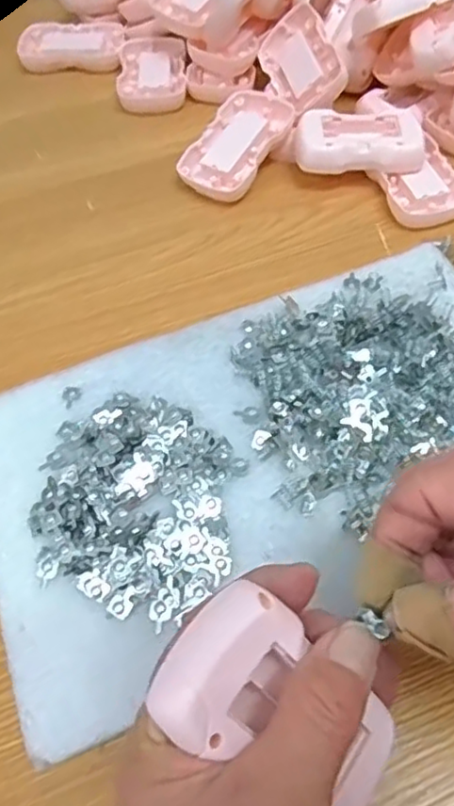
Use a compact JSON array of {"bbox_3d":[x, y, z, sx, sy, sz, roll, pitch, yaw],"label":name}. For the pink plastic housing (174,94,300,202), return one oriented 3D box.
[{"bbox_3d":[0.007,-0.182,0.453,0.051,0.015,0.090,29,75,15],"label":"pink plastic housing"}]

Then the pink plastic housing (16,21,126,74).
[{"bbox_3d":[-0.133,-0.306,0.551,0.089,0.017,0.052,3,56,3],"label":"pink plastic housing"}]

